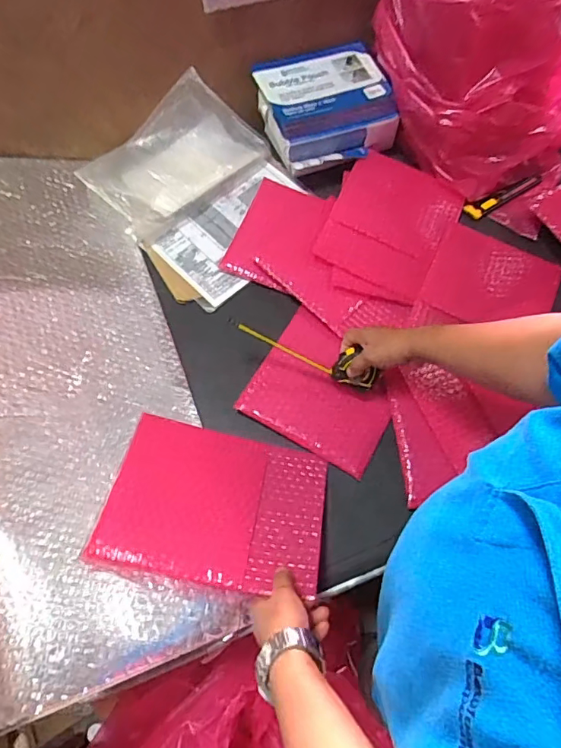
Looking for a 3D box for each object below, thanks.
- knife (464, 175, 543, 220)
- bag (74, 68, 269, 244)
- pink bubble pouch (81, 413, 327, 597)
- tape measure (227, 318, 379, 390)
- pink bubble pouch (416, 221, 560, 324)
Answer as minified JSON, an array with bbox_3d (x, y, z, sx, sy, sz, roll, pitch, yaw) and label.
[{"bbox_3d":[0.401,-0.319,0.899,0.159,0.018,0.030,-26,68,-12],"label":"knife"},{"bbox_3d":[-0.182,-0.377,0.852,0.172,0.107,0.290,37,70,16],"label":"bag"},{"bbox_3d":[-0.077,0.162,0.639,0.262,0.019,0.196,14,49,-3],"label":"pink bubble pouch"},{"bbox_3d":[0.036,-0.031,0.686,0.223,0.057,0.037,22,65,-12],"label":"tape measure"},{"bbox_3d":[0.342,-0.152,0.819,0.194,0.019,0.169,24,67,11],"label":"pink bubble pouch"}]

